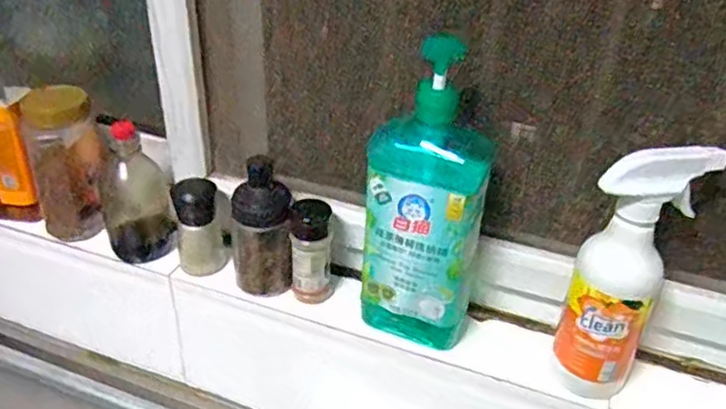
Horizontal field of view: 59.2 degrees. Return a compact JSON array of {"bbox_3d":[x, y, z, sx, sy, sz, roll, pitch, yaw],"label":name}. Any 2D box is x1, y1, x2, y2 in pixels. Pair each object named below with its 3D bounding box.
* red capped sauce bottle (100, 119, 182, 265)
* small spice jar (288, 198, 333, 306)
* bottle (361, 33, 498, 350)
[{"bbox_3d":[-0.234,-0.007,0.658,0.067,0.146,0.051,-13,37,-21],"label":"red capped sauce bottle"},{"bbox_3d":[-0.051,0.047,0.625,0.039,0.096,0.043,-3,34,-9],"label":"small spice jar"},{"bbox_3d":[0.055,0.002,0.541,0.092,0.261,0.055,16,36,19],"label":"bottle"}]

